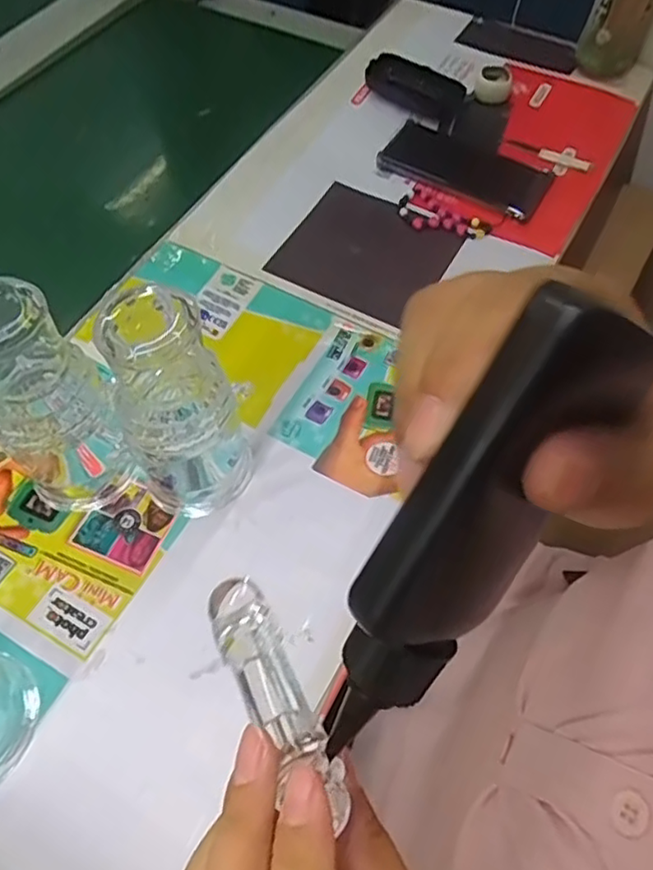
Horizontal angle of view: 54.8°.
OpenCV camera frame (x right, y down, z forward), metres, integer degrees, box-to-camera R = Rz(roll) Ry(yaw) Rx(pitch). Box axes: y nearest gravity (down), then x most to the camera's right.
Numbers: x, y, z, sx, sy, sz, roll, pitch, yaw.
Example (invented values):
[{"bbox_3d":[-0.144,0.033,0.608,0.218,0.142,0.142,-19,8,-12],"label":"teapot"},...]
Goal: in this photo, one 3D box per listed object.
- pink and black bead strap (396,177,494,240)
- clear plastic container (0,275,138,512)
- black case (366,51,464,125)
[{"bbox_3d":[0.110,-0.215,0.609,0.095,0.008,0.054,29,63,15],"label":"pink and black bead strap"},{"bbox_3d":[-0.172,-0.014,0.393,0.063,0.173,0.069,40,67,19],"label":"clear plastic container"},{"bbox_3d":[0.099,-0.381,0.693,0.111,0.026,0.055,37,65,19],"label":"black case"}]

